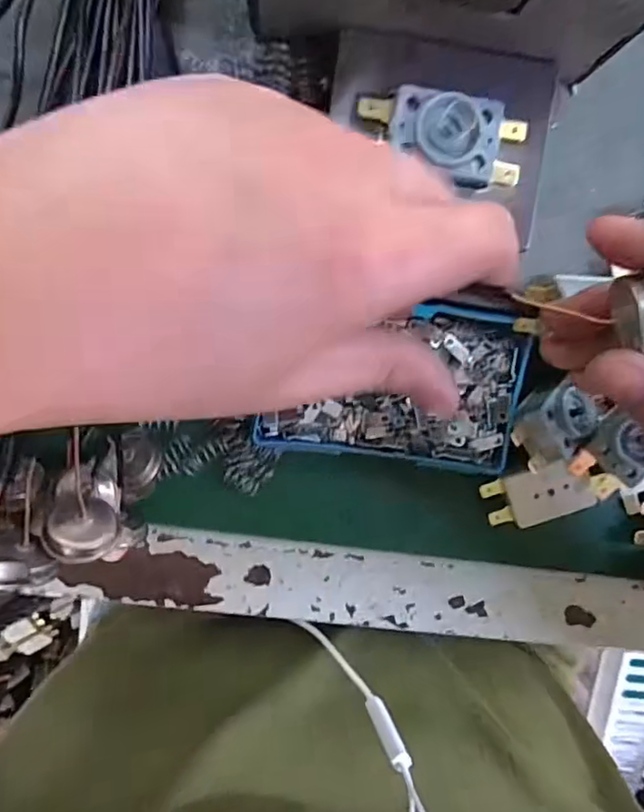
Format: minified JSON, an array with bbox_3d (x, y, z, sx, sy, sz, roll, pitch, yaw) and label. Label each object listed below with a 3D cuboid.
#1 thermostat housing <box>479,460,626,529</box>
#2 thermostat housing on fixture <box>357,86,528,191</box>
[{"bbox_3d":[0.106,0.039,0.274,0.058,0.011,0.028,-11,100,12],"label":"thermostat housing"},{"bbox_3d":[0.043,-0.093,0.208,0.059,0.014,0.027,9,98,-6],"label":"thermostat housing on fixture"}]

